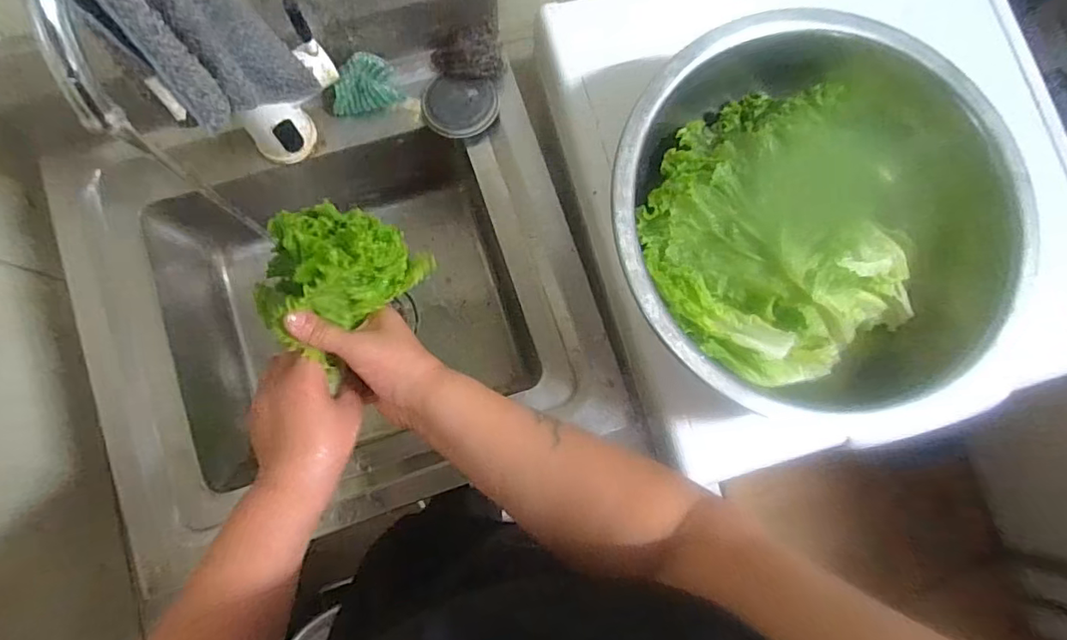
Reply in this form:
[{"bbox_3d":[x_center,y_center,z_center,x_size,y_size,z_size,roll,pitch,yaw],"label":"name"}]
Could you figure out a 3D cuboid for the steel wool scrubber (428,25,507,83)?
[{"bbox_3d":[-0.073,-0.296,0.635,0.080,0.027,0.054,-3,81,-3],"label":"steel wool scrubber"}]

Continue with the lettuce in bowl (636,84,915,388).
[{"bbox_3d":[0.229,-0.082,0.524,0.260,0.078,0.252,0,81,-3],"label":"lettuce in bowl"}]

